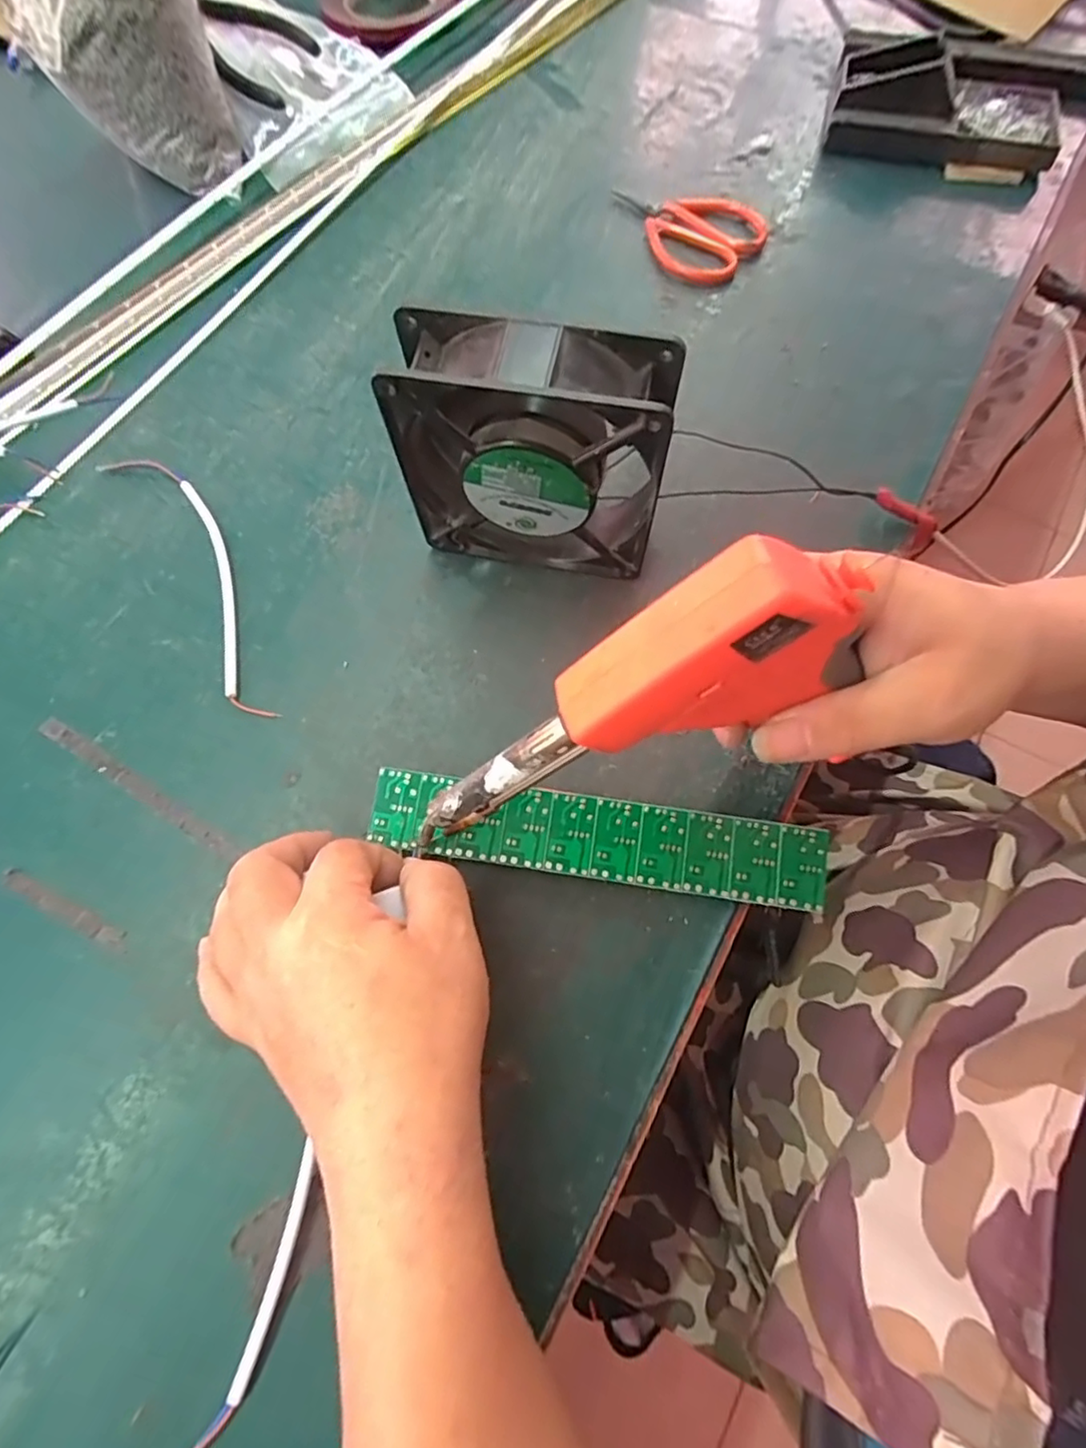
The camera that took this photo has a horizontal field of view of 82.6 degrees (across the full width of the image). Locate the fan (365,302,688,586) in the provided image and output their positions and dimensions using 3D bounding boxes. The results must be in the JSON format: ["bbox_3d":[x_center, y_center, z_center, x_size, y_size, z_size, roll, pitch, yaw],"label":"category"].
[{"bbox_3d":[-0.004,-0.125,0.295,0.125,0.119,0.044,11,70,4],"label":"fan"}]

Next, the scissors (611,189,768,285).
[{"bbox_3d":[0.100,-0.356,0.438,0.074,0.012,0.118,-41,75,-14],"label":"scissors"}]

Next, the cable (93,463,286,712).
[{"bbox_3d":[-0.194,-0.087,0.348,0.041,0.004,0.207,-31,73,-11],"label":"cable"}]

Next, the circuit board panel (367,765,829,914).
[{"bbox_3d":[0.023,0.051,0.278,0.201,0.004,0.035,7,79,4],"label":"circuit board panel"}]

